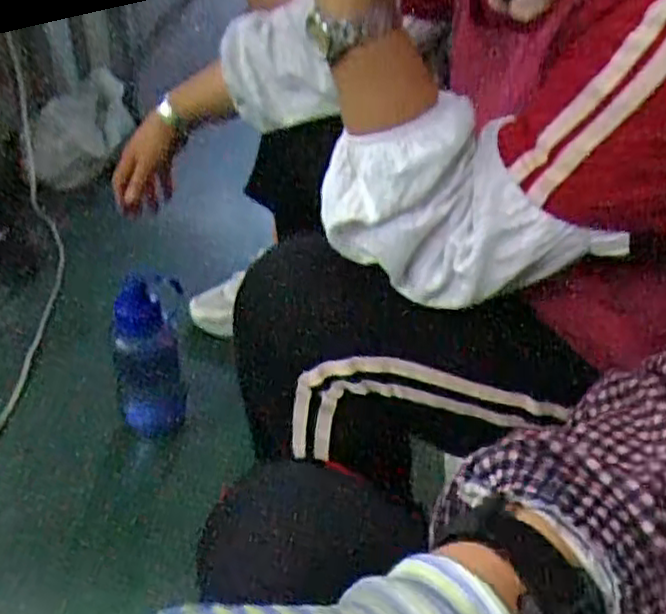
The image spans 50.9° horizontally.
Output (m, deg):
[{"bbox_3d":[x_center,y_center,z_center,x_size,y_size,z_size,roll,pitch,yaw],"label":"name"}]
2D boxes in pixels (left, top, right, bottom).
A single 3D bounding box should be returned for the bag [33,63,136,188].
[{"bbox_3d":[-0.574,-0.404,1.603,0.233,0.215,0.072,-15,40,-26],"label":"bag"}]

